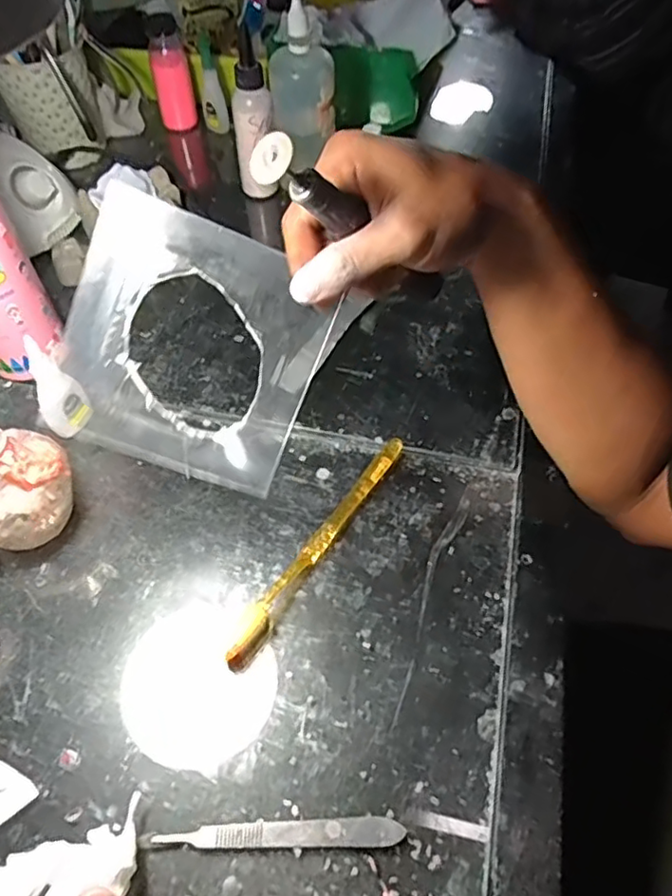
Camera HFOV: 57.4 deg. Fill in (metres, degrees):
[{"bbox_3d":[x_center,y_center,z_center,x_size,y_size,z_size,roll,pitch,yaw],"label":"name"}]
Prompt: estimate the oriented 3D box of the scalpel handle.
[{"bbox_3d":[-0.027,0.191,0.304,0.120,0.005,0.014,-1,54,0],"label":"scalpel handle"}]

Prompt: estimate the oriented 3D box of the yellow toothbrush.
[{"bbox_3d":[-0.009,0.060,0.397,0.015,0.011,0.186,28,59,20],"label":"yellow toothbrush"}]

